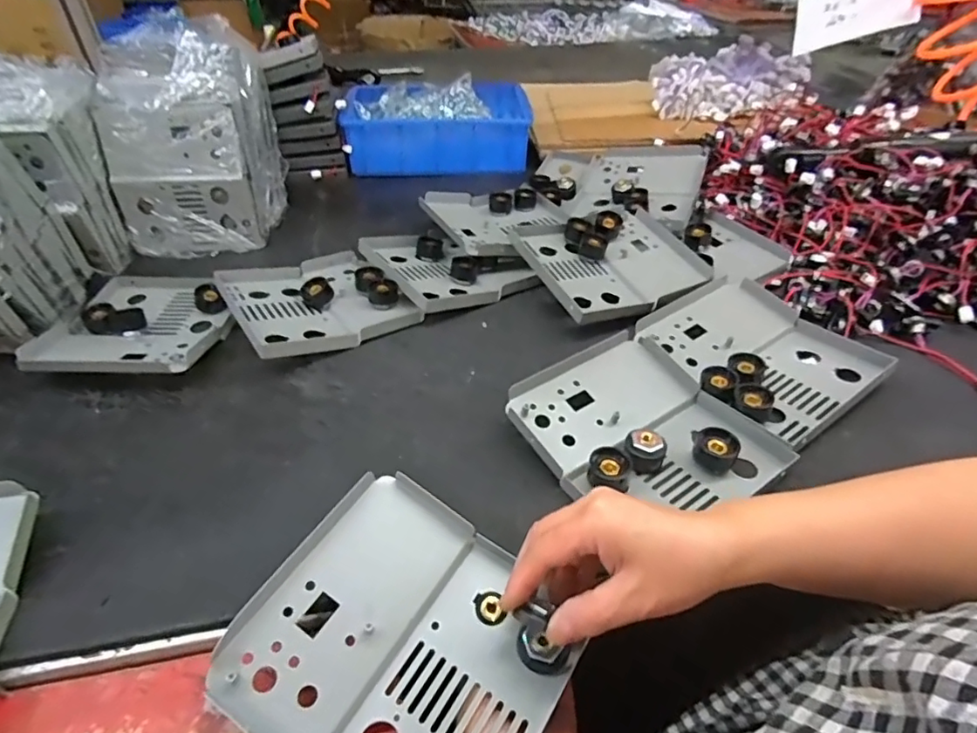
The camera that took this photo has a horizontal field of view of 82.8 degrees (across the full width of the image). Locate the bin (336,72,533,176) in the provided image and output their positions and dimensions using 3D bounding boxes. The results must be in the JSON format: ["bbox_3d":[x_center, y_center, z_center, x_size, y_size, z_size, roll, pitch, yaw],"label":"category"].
[{"bbox_3d":[-0.084,-0.403,0.920,0.296,0.085,0.224,1,41,0],"label":"bin"}]

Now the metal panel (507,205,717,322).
[{"bbox_3d":[0.134,-0.115,0.597,0.173,0.028,0.155,-14,43,-16],"label":"metal panel"}]

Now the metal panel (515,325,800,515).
[{"bbox_3d":[0.115,0.048,0.427,0.156,0.030,0.167,-25,47,-26],"label":"metal panel"}]

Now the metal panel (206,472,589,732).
[{"bbox_3d":[-0.048,0.158,0.318,0.168,0.035,0.154,25,49,24],"label":"metal panel"}]

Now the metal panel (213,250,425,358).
[{"bbox_3d":[-0.178,-0.066,0.575,0.157,0.040,0.171,-24,46,-26],"label":"metal panel"}]

